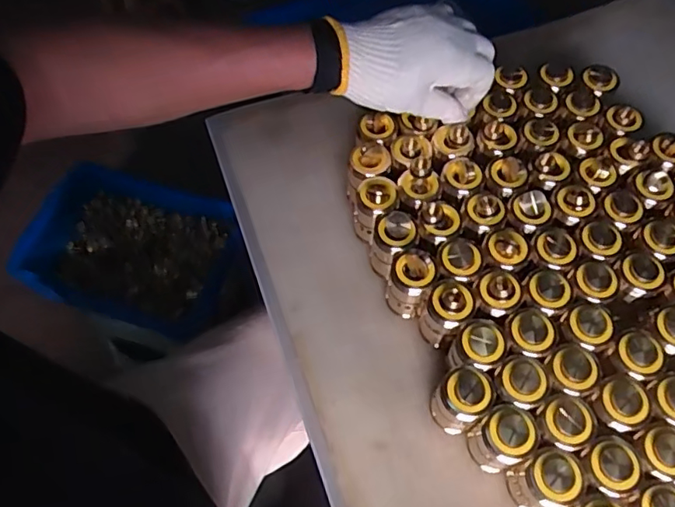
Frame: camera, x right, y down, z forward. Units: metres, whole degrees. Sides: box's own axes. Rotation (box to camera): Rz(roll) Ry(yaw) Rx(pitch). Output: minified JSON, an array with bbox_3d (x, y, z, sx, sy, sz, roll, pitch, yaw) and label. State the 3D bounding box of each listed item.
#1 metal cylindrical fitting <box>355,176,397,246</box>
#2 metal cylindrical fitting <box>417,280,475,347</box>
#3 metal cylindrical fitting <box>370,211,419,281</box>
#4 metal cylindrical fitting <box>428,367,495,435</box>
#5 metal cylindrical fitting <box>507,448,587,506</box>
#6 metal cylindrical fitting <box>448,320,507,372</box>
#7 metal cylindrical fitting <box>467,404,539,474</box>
[{"bbox_3d":[0.035,-0.041,0.498,0.034,0.065,0.040,6,63,6],"label":"metal cylindrical fitting"},{"bbox_3d":[0.091,0.050,0.458,0.039,0.070,0.038,-1,63,3],"label":"metal cylindrical fitting"},{"bbox_3d":[0.049,-0.006,0.488,0.037,0.067,0.037,-1,63,3],"label":"metal cylindrical fitting"},{"bbox_3d":[0.094,0.114,0.427,0.044,0.063,0.041,-36,66,-15],"label":"metal cylindrical fitting"},{"bbox_3d":[0.152,0.165,0.398,0.039,0.070,0.037,-1,63,3],"label":"metal cylindrical fitting"},{"bbox_3d":[0.111,0.082,0.443,0.039,0.070,0.037,0,63,0],"label":"metal cylindrical fitting"},{"bbox_3d":[0.123,0.140,0.414,0.044,0.066,0.038,-34,66,-14],"label":"metal cylindrical fitting"}]

